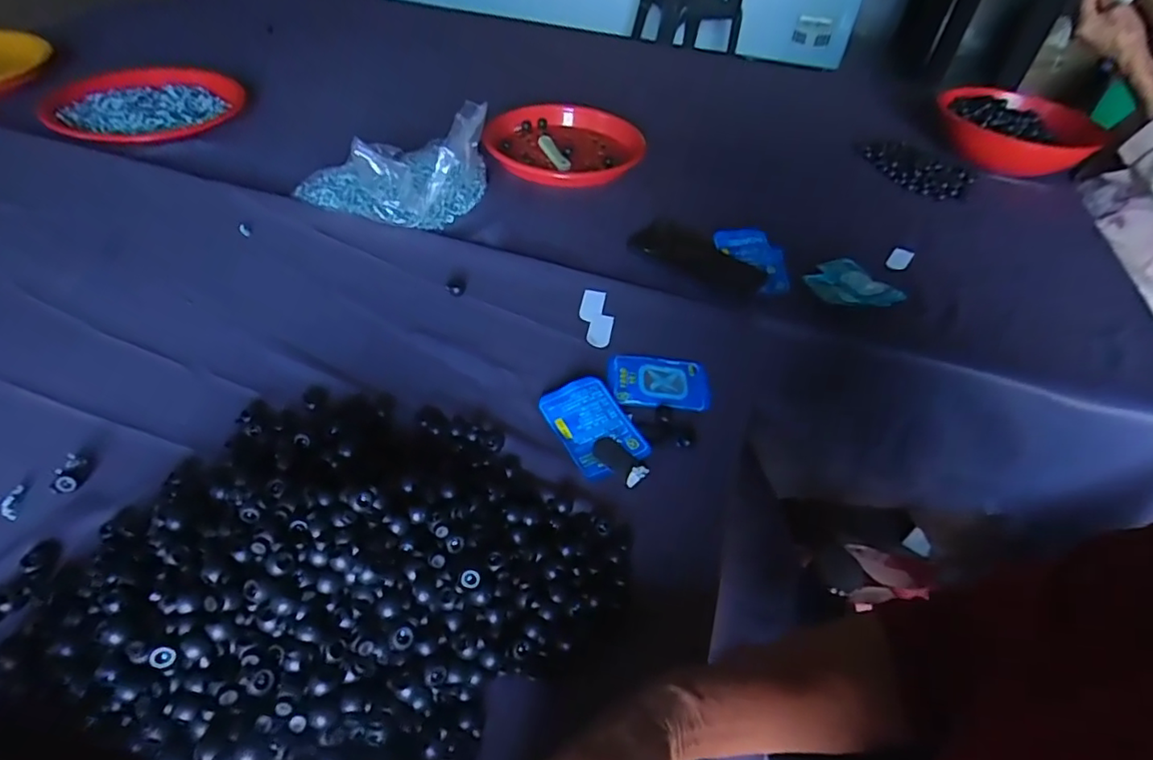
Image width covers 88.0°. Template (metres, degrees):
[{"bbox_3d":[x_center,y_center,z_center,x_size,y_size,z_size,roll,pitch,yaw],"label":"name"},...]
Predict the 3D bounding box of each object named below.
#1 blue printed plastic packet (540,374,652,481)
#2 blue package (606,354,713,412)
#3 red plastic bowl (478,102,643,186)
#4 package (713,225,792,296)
[{"bbox_3d":[0.016,0.038,0.522,0.065,0.009,0.094,-20,53,-24],"label":"blue printed plastic packet"},{"bbox_3d":[0.079,0.000,0.572,0.094,0.005,0.065,5,47,-2],"label":"blue package"},{"bbox_3d":[-0.021,-0.346,0.884,0.231,0.042,0.201,12,47,4],"label":"red plastic bowl"},{"bbox_3d":[0.226,-0.150,0.734,0.073,0.014,0.124,-15,51,-20],"label":"package"}]

